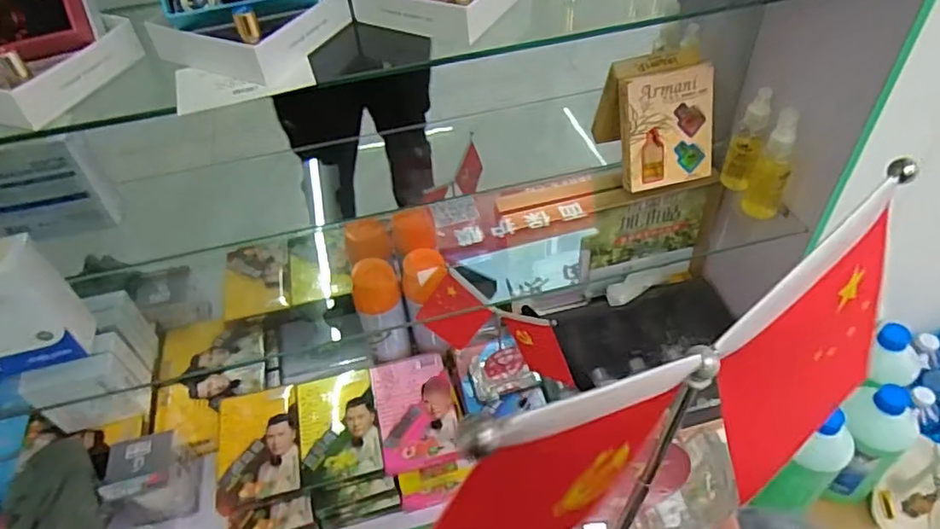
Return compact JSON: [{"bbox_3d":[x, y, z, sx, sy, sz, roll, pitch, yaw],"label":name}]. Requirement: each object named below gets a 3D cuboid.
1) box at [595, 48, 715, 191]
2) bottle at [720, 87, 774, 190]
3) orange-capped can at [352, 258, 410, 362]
[{"bbox_3d":[0.239,-0.190,0.784,0.118,0.132,0.119,-9,47,-4],"label":"box"},{"bbox_3d":[0.334,-0.144,0.745,0.032,0.137,0.032,13,49,17],"label":"bottle"},{"bbox_3d":[-0.125,0.069,0.879,0.067,0.172,0.053,-15,47,-9],"label":"orange-capped can"}]

